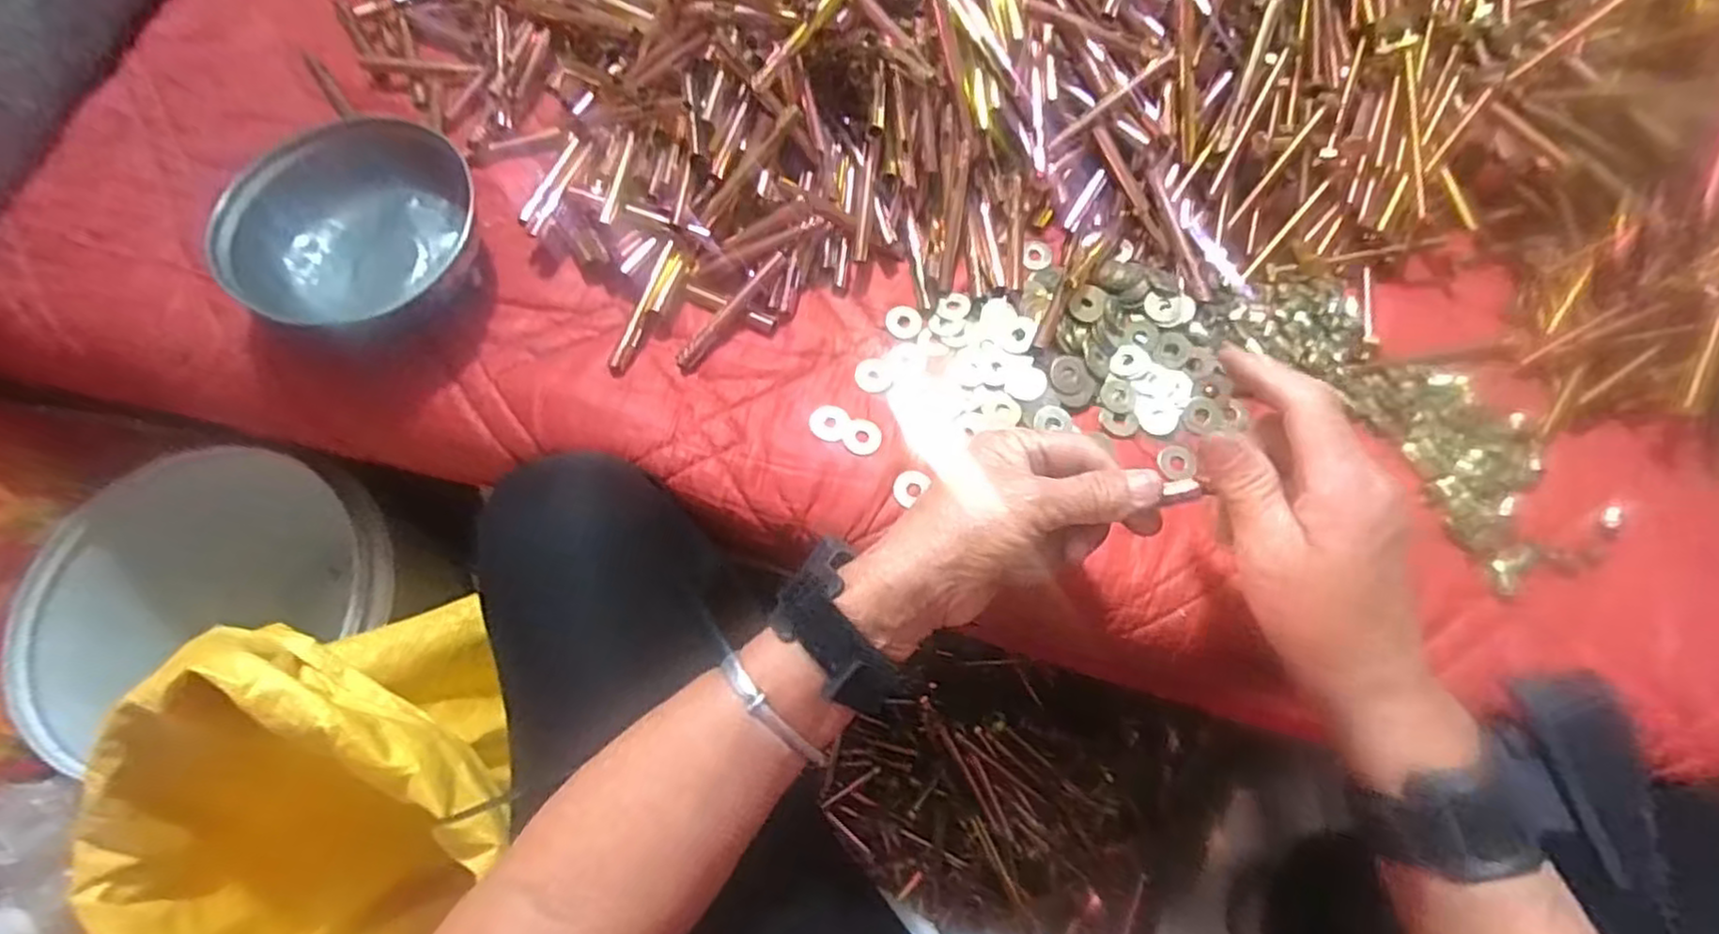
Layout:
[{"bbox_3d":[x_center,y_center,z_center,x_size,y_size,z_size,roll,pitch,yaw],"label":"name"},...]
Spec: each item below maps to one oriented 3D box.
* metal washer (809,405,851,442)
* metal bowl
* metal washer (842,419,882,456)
[{"bbox_3d":[-0.018,-0.026,0.420,0.022,0.004,0.023,0,71,0],"label":"metal washer"},{"bbox_3d":[-0.298,-0.140,0.435,0.148,0.051,0.140,24,73,8],"label":"metal bowl"},{"bbox_3d":[0.002,-0.017,0.418,0.021,0.004,0.023,0,71,0],"label":"metal washer"}]

